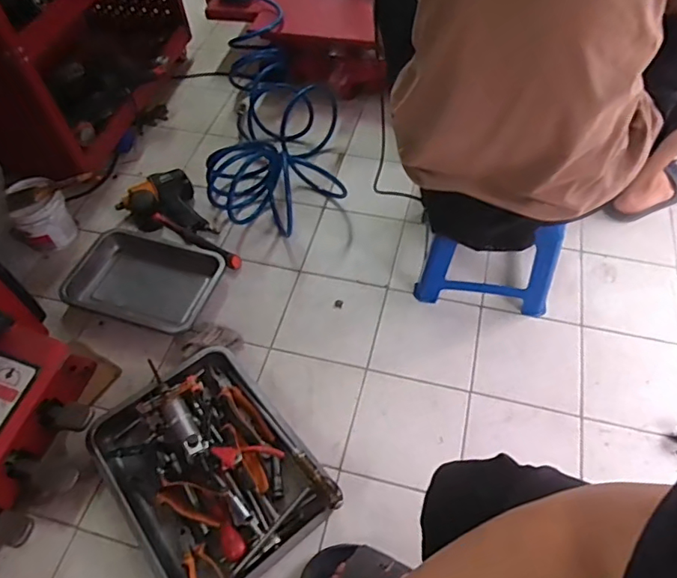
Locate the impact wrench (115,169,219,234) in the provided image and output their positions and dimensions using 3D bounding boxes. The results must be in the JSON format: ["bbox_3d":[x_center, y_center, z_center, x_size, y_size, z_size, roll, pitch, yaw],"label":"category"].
[{"bbox_3d":[-0.397,-0.196,1.234,0.228,0.077,0.163,34,63,23],"label":"impact wrench"}]

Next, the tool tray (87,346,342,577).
[{"bbox_3d":[-0.222,0.296,0.869,0.288,0.091,0.391,-34,60,-20],"label":"tool tray"}]

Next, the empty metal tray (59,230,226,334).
[{"bbox_3d":[-0.431,-0.021,1.130,0.337,0.039,0.220,13,56,11],"label":"empty metal tray"}]

